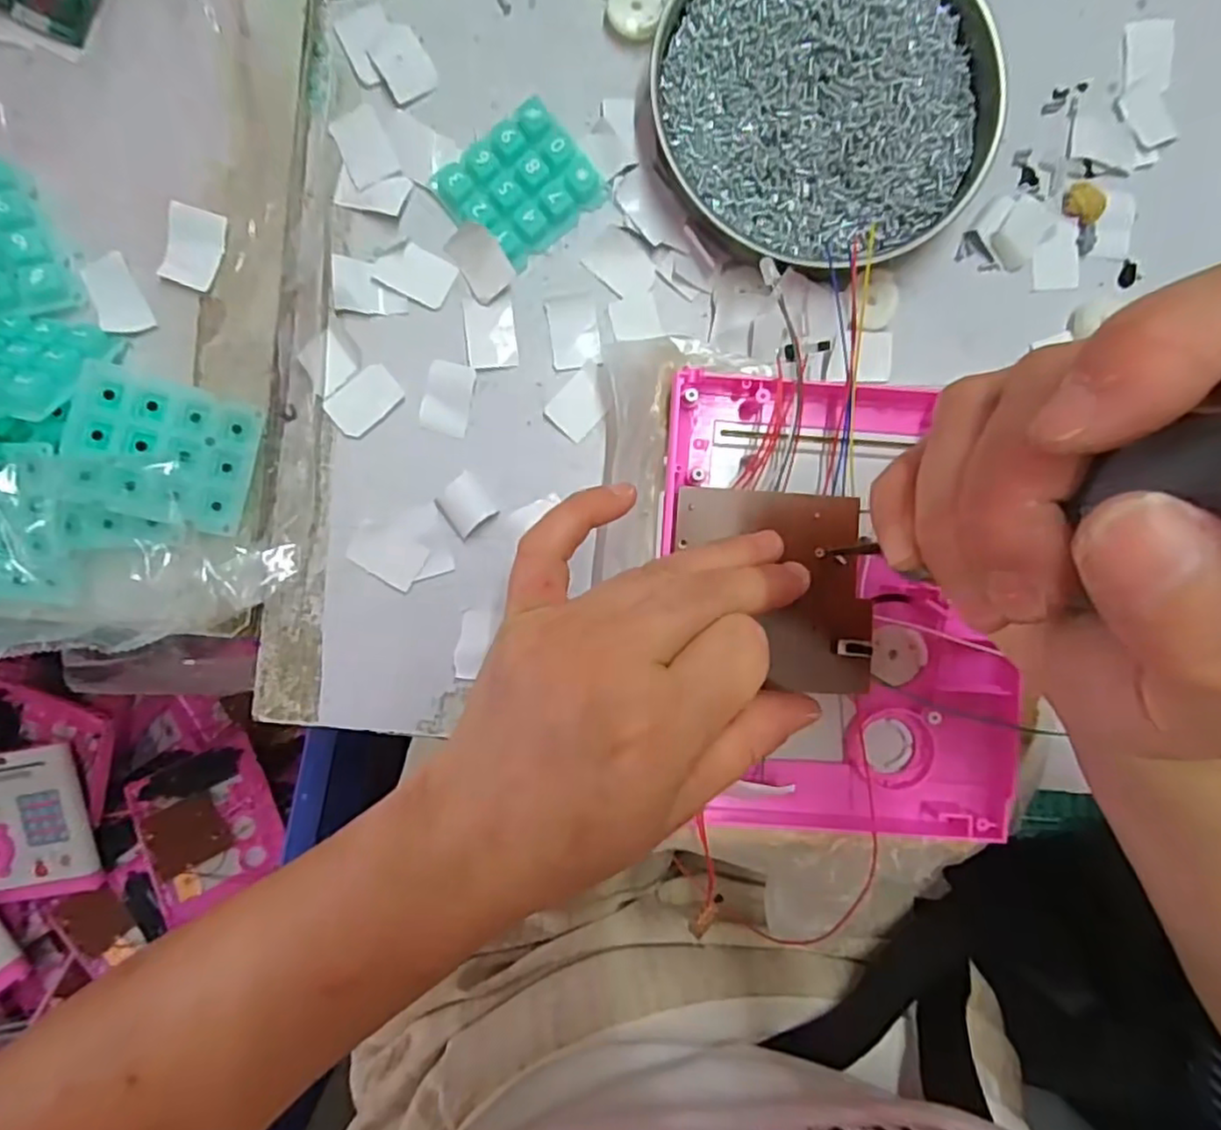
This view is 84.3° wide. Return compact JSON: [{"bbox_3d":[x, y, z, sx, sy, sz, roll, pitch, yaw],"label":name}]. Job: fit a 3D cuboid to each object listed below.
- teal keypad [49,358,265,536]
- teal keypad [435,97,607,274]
[{"bbox_3d":[-0.165,-0.042,0.248,0.059,0.008,0.050,14,89,-18],"label":"teal keypad"},{"bbox_3d":[-0.035,-0.153,0.273,0.055,0.007,0.046,-41,93,-1],"label":"teal keypad"}]

